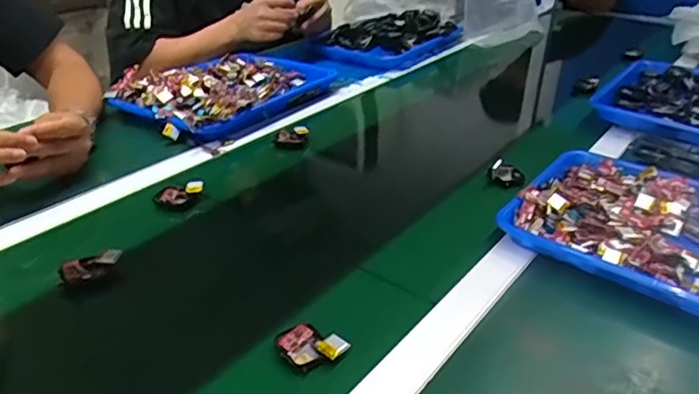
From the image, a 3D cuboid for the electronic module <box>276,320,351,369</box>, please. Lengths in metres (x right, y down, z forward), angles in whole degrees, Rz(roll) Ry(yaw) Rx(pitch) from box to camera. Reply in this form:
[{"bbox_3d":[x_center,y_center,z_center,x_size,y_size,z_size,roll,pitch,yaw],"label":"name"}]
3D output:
[{"bbox_3d":[-0.033,0.126,0.481,0.056,0.015,0.038,16,33,27],"label":"electronic module"}]

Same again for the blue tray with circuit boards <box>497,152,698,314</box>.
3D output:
[{"bbox_3d":[0.359,0.033,0.614,0.329,0.041,0.254,20,35,32],"label":"blue tray with circuit boards"}]

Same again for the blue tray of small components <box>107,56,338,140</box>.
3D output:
[{"bbox_3d":[-0.195,-0.184,0.974,0.244,0.060,0.339,24,37,36],"label":"blue tray of small components"}]

